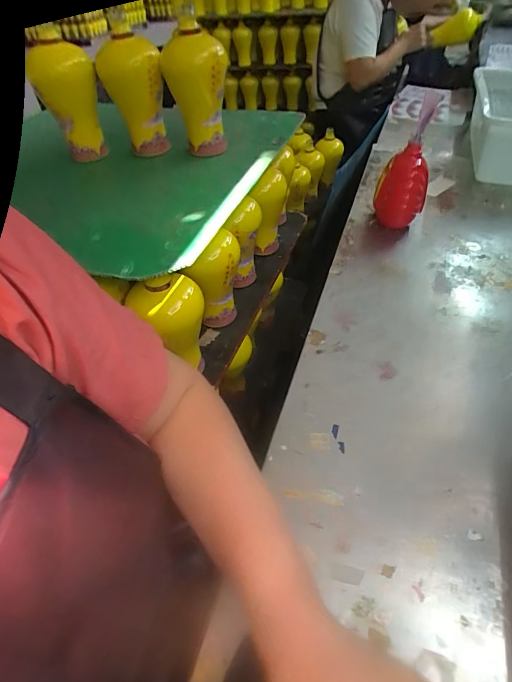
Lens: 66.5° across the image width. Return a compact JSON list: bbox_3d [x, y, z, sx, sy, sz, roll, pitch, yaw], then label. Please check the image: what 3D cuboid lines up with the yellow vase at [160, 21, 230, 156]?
[{"bbox_3d":[-0.089,-0.382,0.614,0.091,0.181,0.088,-10,47,-7],"label":"yellow vase"}]

